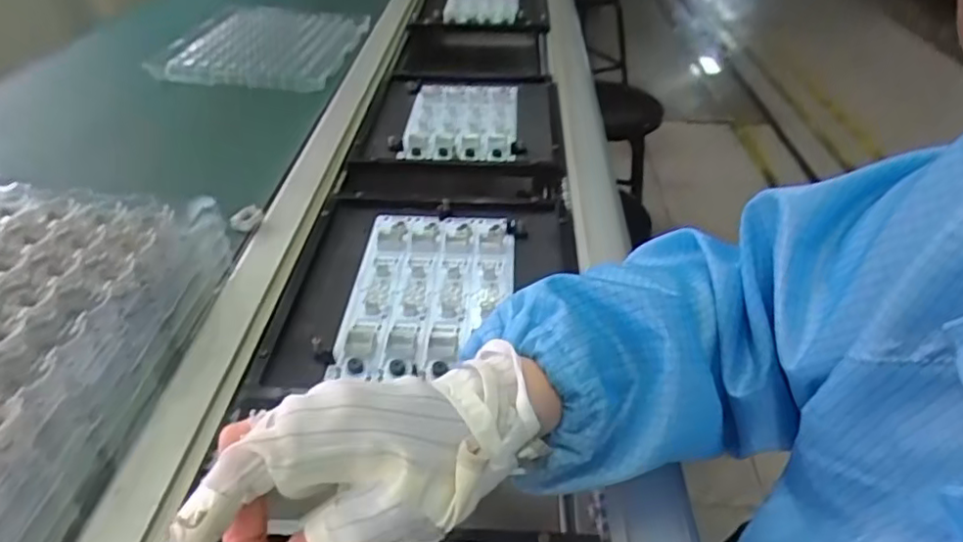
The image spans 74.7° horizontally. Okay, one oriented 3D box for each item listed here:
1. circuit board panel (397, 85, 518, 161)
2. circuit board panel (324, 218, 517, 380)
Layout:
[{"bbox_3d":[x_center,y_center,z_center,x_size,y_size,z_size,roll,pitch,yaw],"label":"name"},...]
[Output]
[{"bbox_3d":[-0.031,-0.195,0.831,0.151,0.026,0.251,0,35,4],"label":"circuit board panel"},{"bbox_3d":[-0.042,0.012,0.531,0.133,0.018,0.208,3,38,1],"label":"circuit board panel"}]

